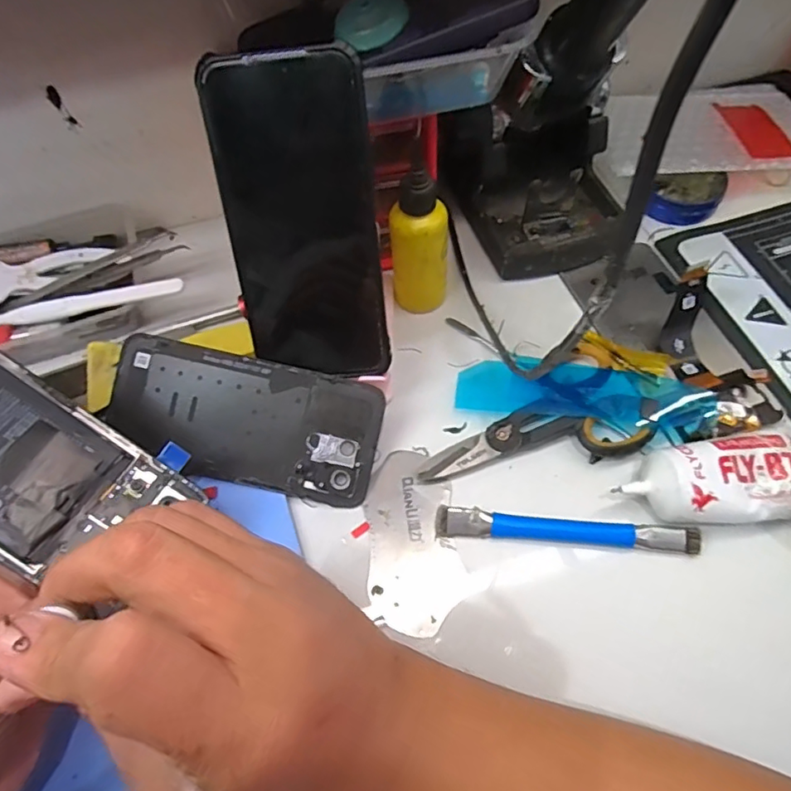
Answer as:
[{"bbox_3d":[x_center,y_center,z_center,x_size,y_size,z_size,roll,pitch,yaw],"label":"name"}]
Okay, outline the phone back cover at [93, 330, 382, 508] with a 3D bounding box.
[{"bbox_3d":[-0.089,0.014,0.322,0.156,0.007,0.072,13,90,2],"label":"phone back cover"}]

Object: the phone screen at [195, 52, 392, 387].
[{"bbox_3d":[-0.049,-0.084,0.286,0.077,0.159,0.012,-7,26,1],"label":"phone screen"}]

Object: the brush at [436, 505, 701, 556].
[{"bbox_3d":[0.092,0.074,0.301,0.137,0.008,0.014,3,60,6],"label":"brush"}]

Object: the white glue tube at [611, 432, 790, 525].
[{"bbox_3d":[0.178,0.045,0.296,0.111,0.033,0.047,-2,60,3],"label":"white glue tube"}]

